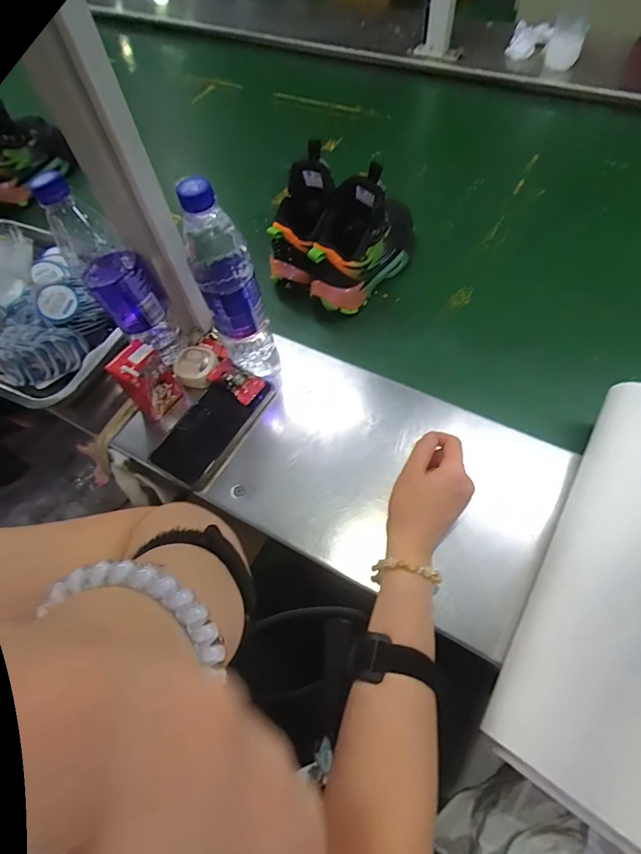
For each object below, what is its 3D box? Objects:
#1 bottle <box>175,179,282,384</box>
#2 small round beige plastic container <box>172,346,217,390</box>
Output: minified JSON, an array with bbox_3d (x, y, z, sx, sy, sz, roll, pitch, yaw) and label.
[{"bbox_3d":[-0.097,-0.146,0.475,0.065,0.234,0.059,-19,62,-7],"label":"bottle"},{"bbox_3d":[-0.160,-0.078,0.552,0.049,0.025,0.053,-1,61,3],"label":"small round beige plastic container"}]

